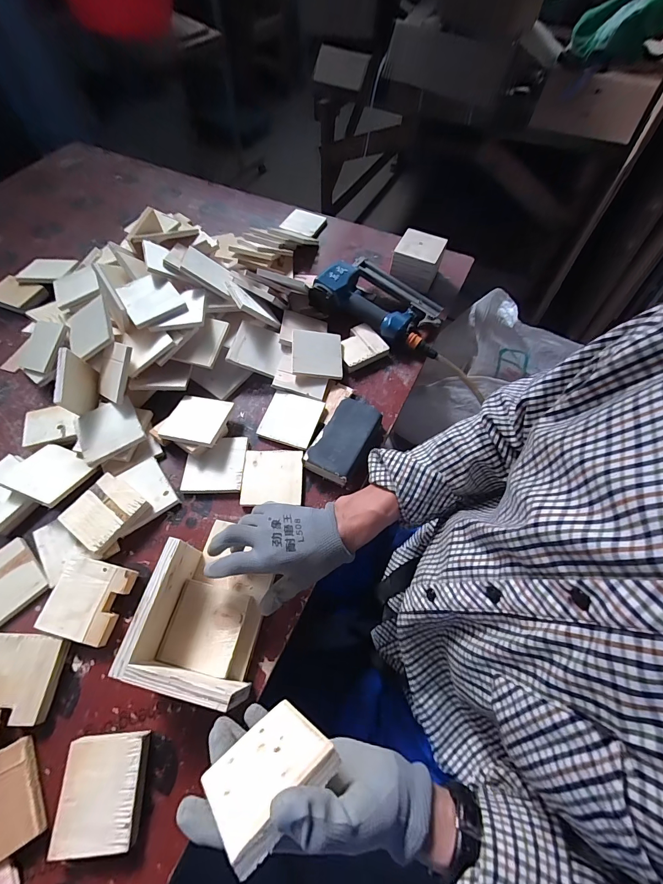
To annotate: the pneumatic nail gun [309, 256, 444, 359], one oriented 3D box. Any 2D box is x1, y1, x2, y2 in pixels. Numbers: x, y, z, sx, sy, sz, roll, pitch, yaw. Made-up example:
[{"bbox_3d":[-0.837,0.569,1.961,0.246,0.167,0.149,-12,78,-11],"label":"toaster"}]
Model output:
[{"bbox_3d":[0.107,-0.280,0.709,0.259,0.078,0.154,25,65,12],"label":"pneumatic nail gun"}]

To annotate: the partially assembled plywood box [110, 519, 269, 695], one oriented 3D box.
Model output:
[{"bbox_3d":[-0.147,0.208,0.425,0.134,0.094,0.142,11,60,5],"label":"partially assembled plywood box"}]

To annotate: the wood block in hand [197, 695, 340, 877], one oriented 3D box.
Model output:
[{"bbox_3d":[-0.048,0.246,0.272,0.082,0.090,0.010,-27,92,-32],"label":"wood block in hand"}]

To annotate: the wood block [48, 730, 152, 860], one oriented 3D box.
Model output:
[{"bbox_3d":[-0.241,0.368,0.380,0.079,0.022,0.092,-3,63,-3],"label":"wood block"}]

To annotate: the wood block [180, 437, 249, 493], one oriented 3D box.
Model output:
[{"bbox_3d":[-0.182,0.034,0.562,0.090,0.009,0.092,1,62,0],"label":"wood block"}]

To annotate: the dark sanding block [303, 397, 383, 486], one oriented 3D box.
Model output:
[{"bbox_3d":[0.023,-0.004,0.576,0.077,0.036,0.137,27,65,13],"label":"dark sanding block"}]

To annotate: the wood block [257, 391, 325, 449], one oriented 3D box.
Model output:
[{"bbox_3d":[-0.068,-0.040,0.600,0.091,0.012,0.089,17,63,8],"label":"wood block"}]

